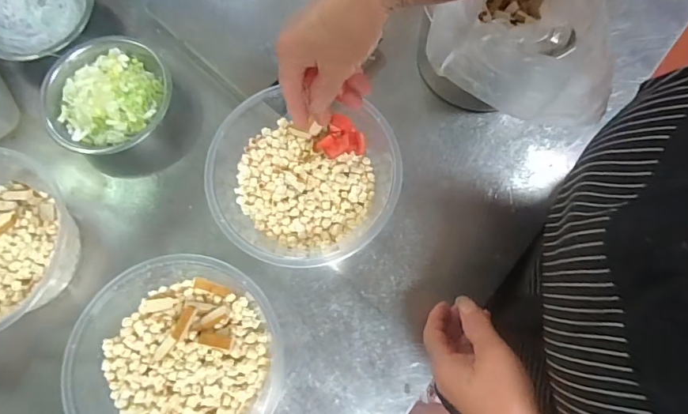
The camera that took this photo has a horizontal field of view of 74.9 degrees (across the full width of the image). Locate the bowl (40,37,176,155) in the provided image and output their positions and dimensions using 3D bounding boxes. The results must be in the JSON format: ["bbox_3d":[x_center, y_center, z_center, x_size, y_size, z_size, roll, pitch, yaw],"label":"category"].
[{"bbox_3d":[-0.249,-0.116,0.476,0.121,0.045,0.130,0,74,-1],"label":"bowl"}]

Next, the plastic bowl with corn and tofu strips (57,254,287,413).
[{"bbox_3d":[-0.140,0.139,0.386,0.166,0.073,0.181,0,74,-1],"label":"plastic bowl with corn and tofu strips"}]

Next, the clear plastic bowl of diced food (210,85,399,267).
[{"bbox_3d":[-0.035,-0.019,0.428,0.168,0.074,0.154,0,74,-1],"label":"clear plastic bowl of diced food"}]

